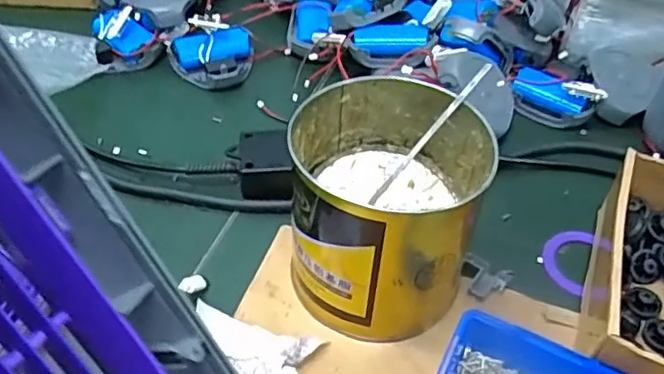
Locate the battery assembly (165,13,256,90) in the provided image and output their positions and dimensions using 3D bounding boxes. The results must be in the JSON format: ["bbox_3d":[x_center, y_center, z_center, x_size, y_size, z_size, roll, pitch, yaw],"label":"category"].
[{"bbox_3d":[-0.115,-0.127,0.599,0.077,0.034,0.073,-1,48,-4],"label":"battery assembly"}]

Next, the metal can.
[{"bbox_3d":[0.031,0.017,0.417,0.121,0.120,0.133,2,48,-2],"label":"metal can"}]

